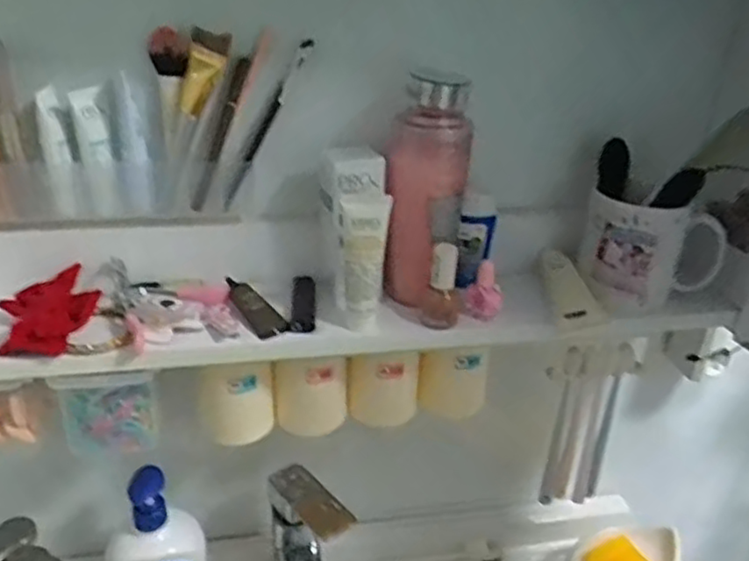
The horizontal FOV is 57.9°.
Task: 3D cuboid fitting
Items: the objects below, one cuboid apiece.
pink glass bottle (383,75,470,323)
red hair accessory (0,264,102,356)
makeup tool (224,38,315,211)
[{"bbox_3d":[0.040,-0.061,0.527,0.067,0.180,0.059,5,27,3],"label":"pink glass bottle"},{"bbox_3d":[-0.242,0.023,0.504,0.069,0.035,0.090,-9,29,-23],"label":"red hair accessory"},{"bbox_3d":[-0.086,-0.122,0.537,0.011,0.147,0.010,22,15,-33],"label":"makeup tool"}]

